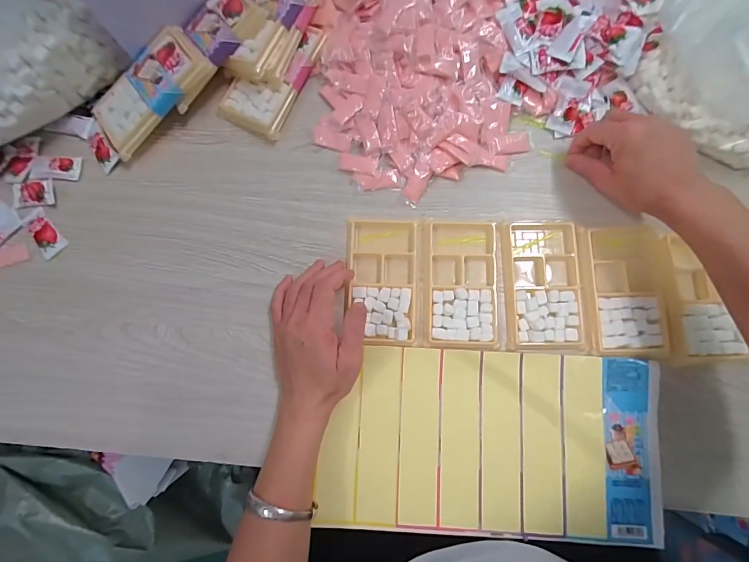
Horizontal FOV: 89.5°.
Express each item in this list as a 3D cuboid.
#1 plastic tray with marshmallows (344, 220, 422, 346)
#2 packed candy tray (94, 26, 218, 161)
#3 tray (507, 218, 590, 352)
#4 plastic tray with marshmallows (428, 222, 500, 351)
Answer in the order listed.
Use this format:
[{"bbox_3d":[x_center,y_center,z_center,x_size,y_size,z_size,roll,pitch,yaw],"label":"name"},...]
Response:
[{"bbox_3d":[0.009,-0.001,0.395,0.077,0.012,0.131,2,80,2],"label":"plastic tray with marshmallows"},{"bbox_3d":[-0.240,-0.205,0.405,0.137,0.020,0.078,-41,76,10],"label":"packed candy tray"},{"bbox_3d":[0.179,0.005,0.391,0.077,0.012,0.133,0,80,1],"label":"tray"},{"bbox_3d":[0.092,0.003,0.393,0.071,0.011,0.133,1,80,2],"label":"plastic tray with marshmallows"}]

